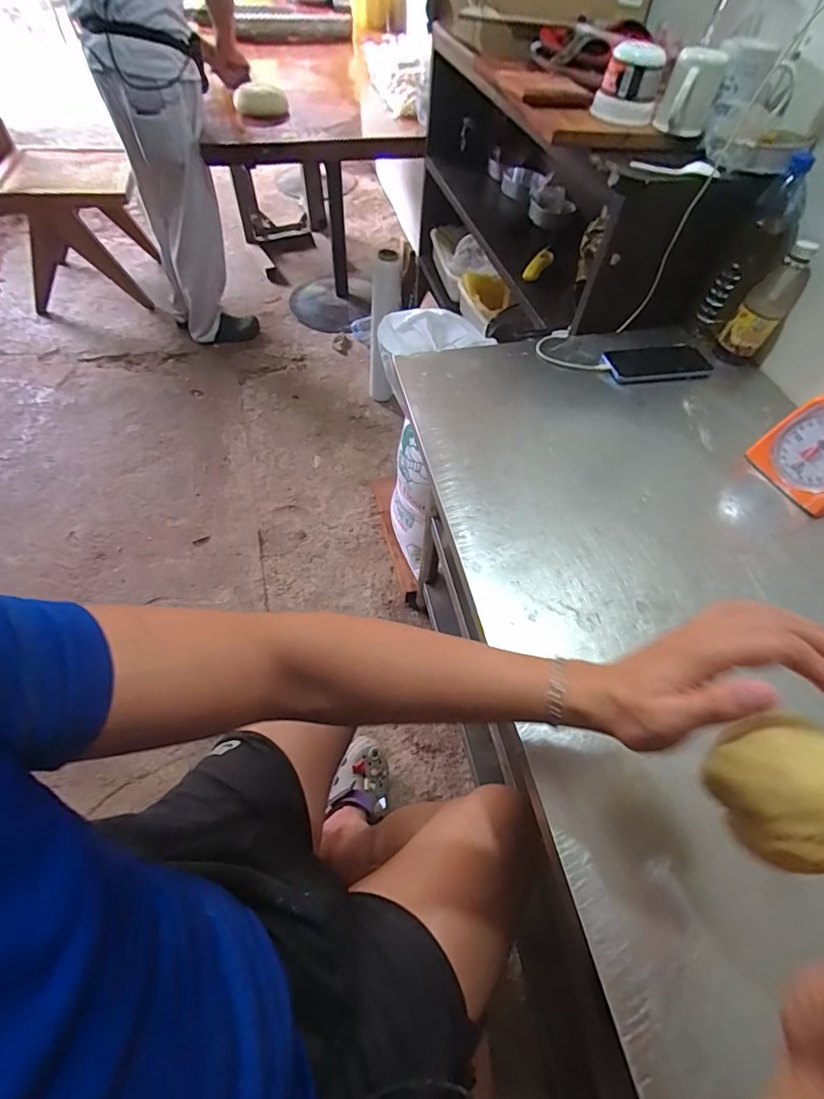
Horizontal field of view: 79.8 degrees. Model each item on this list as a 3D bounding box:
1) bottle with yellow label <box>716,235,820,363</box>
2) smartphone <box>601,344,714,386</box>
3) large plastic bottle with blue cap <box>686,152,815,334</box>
[{"bbox_3d":[0.538,-0.370,0.752,0.062,0.173,0.055,35,60,17],"label":"bottle with yellow label"},{"bbox_3d":[0.394,-0.302,0.796,0.173,0.010,0.078,-4,65,-4],"label":"smartphone"},{"bbox_3d":[0.516,-0.449,0.751,0.083,0.226,0.077,30,59,15],"label":"large plastic bottle with blue cap"}]

